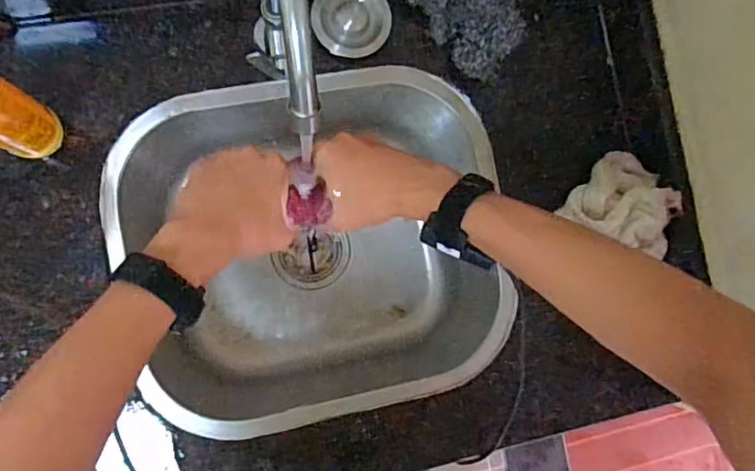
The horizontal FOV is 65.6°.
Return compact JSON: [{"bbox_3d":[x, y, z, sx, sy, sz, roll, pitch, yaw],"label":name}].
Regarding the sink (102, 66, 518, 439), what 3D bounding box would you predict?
[{"bbox_3d":[-0.081,0.027,0.724,0.421,0.219,0.373,-13,89,-10],"label":"sink"}]

